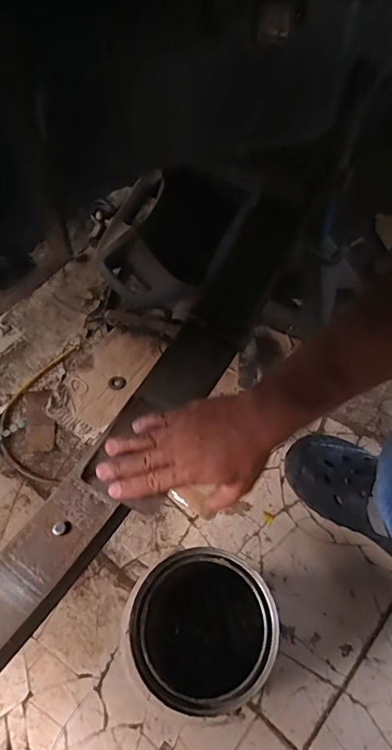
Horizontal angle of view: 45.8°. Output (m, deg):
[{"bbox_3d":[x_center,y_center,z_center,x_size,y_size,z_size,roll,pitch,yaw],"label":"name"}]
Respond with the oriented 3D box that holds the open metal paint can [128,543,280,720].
[{"bbox_3d":[0.012,0.297,0.547,0.146,0.156,0.144,-2,59,3],"label":"open metal paint can"}]

